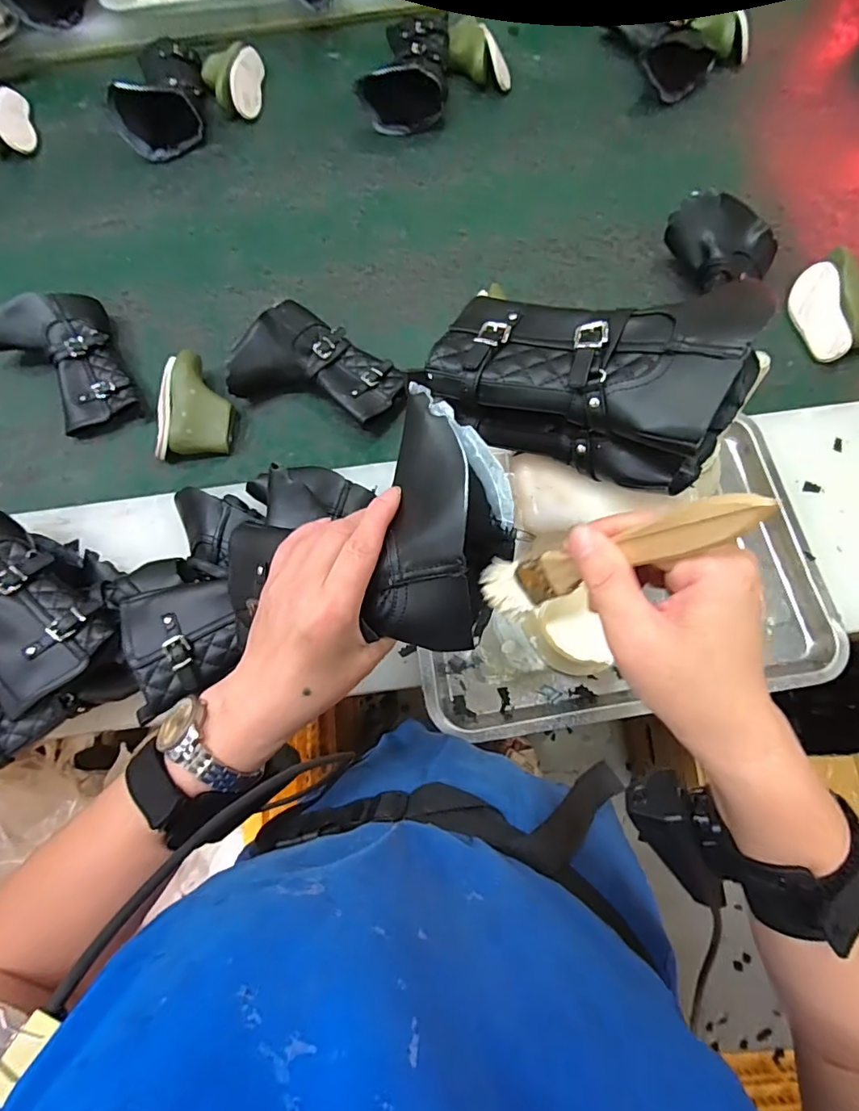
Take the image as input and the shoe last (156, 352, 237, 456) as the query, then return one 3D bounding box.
[{"bbox_3d":[-0.291,-0.186,0.639,0.094,0.048,0.125,-8,72,0],"label":"shoe last"}]

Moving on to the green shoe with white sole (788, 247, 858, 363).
[{"bbox_3d":[0.506,-0.303,0.639,0.096,0.050,0.128,-9,72,0],"label":"green shoe with white sole"}]

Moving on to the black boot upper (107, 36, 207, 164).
[{"bbox_3d":[-0.408,-0.709,0.802,0.122,0.078,0.193,2,72,3],"label":"black boot upper"}]

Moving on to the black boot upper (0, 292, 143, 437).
[{"bbox_3d":[-0.451,-0.243,0.659,0.139,0.055,0.196,-38,74,-10],"label":"black boot upper"}]

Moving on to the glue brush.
[{"bbox_3d":[0.074,0.001,0.229,0.018,0.140,0.027,11,69,-30],"label":"glue brush"}]

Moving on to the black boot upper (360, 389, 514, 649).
[{"bbox_3d":[0.012,-0.019,0.288,0.071,0.056,0.133,10,73,6],"label":"black boot upper"}]

